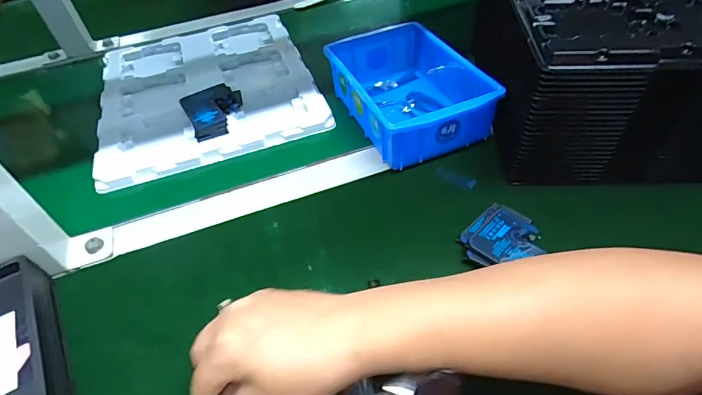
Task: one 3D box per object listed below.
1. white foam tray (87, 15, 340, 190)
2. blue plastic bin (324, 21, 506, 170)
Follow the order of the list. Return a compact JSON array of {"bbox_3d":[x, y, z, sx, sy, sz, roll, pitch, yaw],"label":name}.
[{"bbox_3d":[-0.204,-0.160,0.589,0.273,0.017,0.330,-17,48,-10],"label":"white foam tray"},{"bbox_3d":[0.067,-0.127,0.493,0.135,0.063,0.196,-21,48,-13],"label":"blue plastic bin"}]

